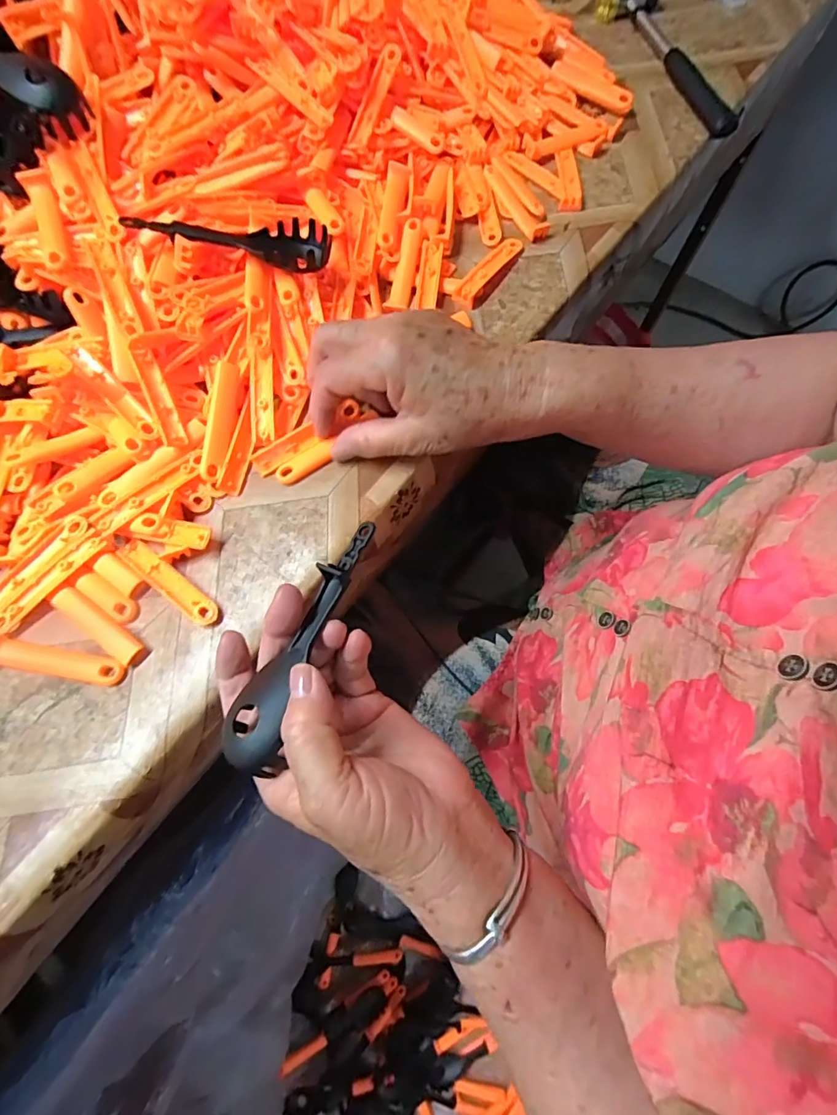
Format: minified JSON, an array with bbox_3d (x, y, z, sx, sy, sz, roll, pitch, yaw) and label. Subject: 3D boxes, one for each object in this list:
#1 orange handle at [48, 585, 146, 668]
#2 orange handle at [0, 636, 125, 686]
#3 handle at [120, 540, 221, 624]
[{"bbox_3d":[-0.182,0.038,0.274,0.063,0.004,0.015,33,74,11],"label":"orange handle"},{"bbox_3d":[-0.201,0.056,0.267,0.080,0.007,0.015,10,71,3],"label":"orange handle"},{"bbox_3d":[-0.146,0.013,0.284,0.074,0.004,0.015,36,74,12],"label":"handle"}]

